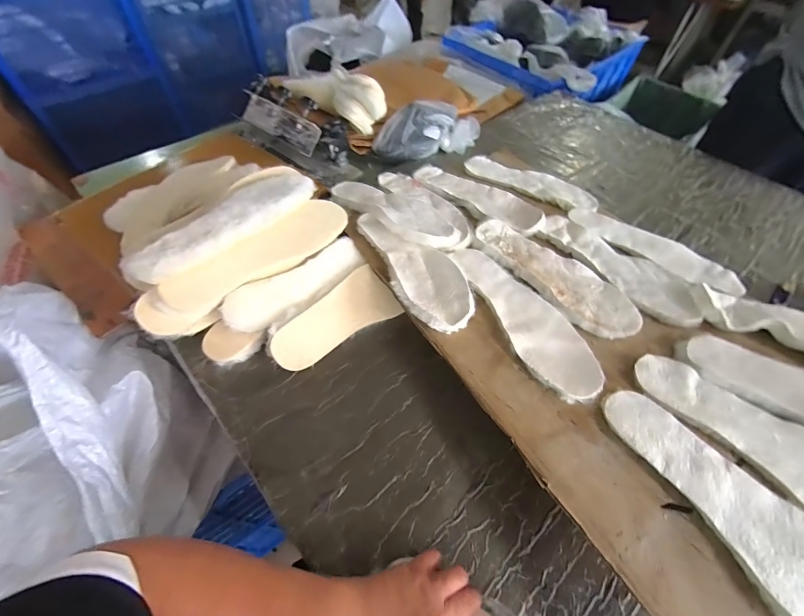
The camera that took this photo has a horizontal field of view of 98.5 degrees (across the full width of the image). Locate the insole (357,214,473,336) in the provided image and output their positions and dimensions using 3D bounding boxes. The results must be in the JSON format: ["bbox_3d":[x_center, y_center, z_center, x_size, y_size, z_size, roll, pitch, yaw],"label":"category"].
[{"bbox_3d":[0.021,-0.073,0.532,0.101,0.029,0.265,-16,58,-17],"label":"insole"}]

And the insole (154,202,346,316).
[{"bbox_3d":[-0.195,-0.077,0.502,0.271,0.069,0.012,-40,32,-27],"label":"insole"}]

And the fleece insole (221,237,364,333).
[{"bbox_3d":[-0.149,-0.033,0.522,0.222,0.017,0.077,-37,75,-31],"label":"fleece insole"}]

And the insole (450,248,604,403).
[{"bbox_3d":[0.167,0.003,0.483,0.087,0.011,0.276,-16,50,-14],"label":"insole"}]

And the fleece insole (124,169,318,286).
[{"bbox_3d":[-0.234,-0.128,0.495,0.087,0.019,0.287,31,55,13],"label":"fleece insole"}]

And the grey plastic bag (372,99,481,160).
[{"bbox_3d":[0.056,-0.400,0.794,0.243,0.098,0.077,-10,50,-6],"label":"grey plastic bag"}]

